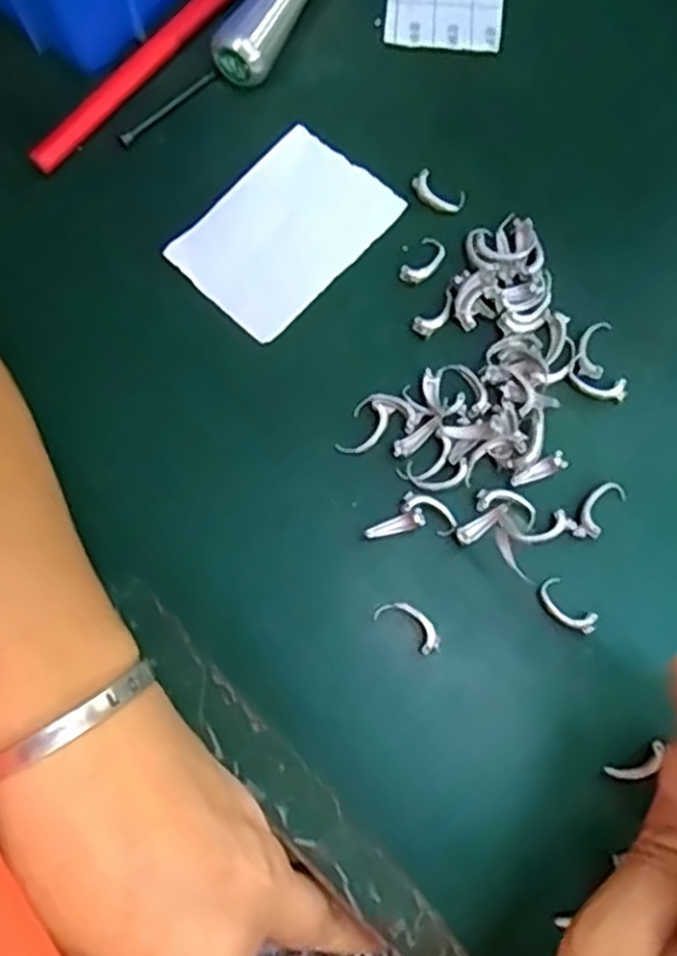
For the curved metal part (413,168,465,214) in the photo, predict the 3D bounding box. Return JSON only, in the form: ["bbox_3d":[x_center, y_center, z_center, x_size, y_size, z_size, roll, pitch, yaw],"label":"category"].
[{"bbox_3d":[0.037,-0.106,0.286,0.020,0.004,0.010,34,81,8],"label":"curved metal part"}]

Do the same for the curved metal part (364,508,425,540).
[{"bbox_3d":[0.019,0.017,0.260,0.020,0.004,0.006,-22,79,-3],"label":"curved metal part"}]

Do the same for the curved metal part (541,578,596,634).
[{"bbox_3d":[0.076,0.043,0.254,0.011,0.004,0.021,-41,80,-7],"label":"curved metal part"}]

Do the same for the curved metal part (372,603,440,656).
[{"bbox_3d":[0.024,0.049,0.253,0.024,0.004,0.011,35,81,8],"label":"curved metal part"}]

